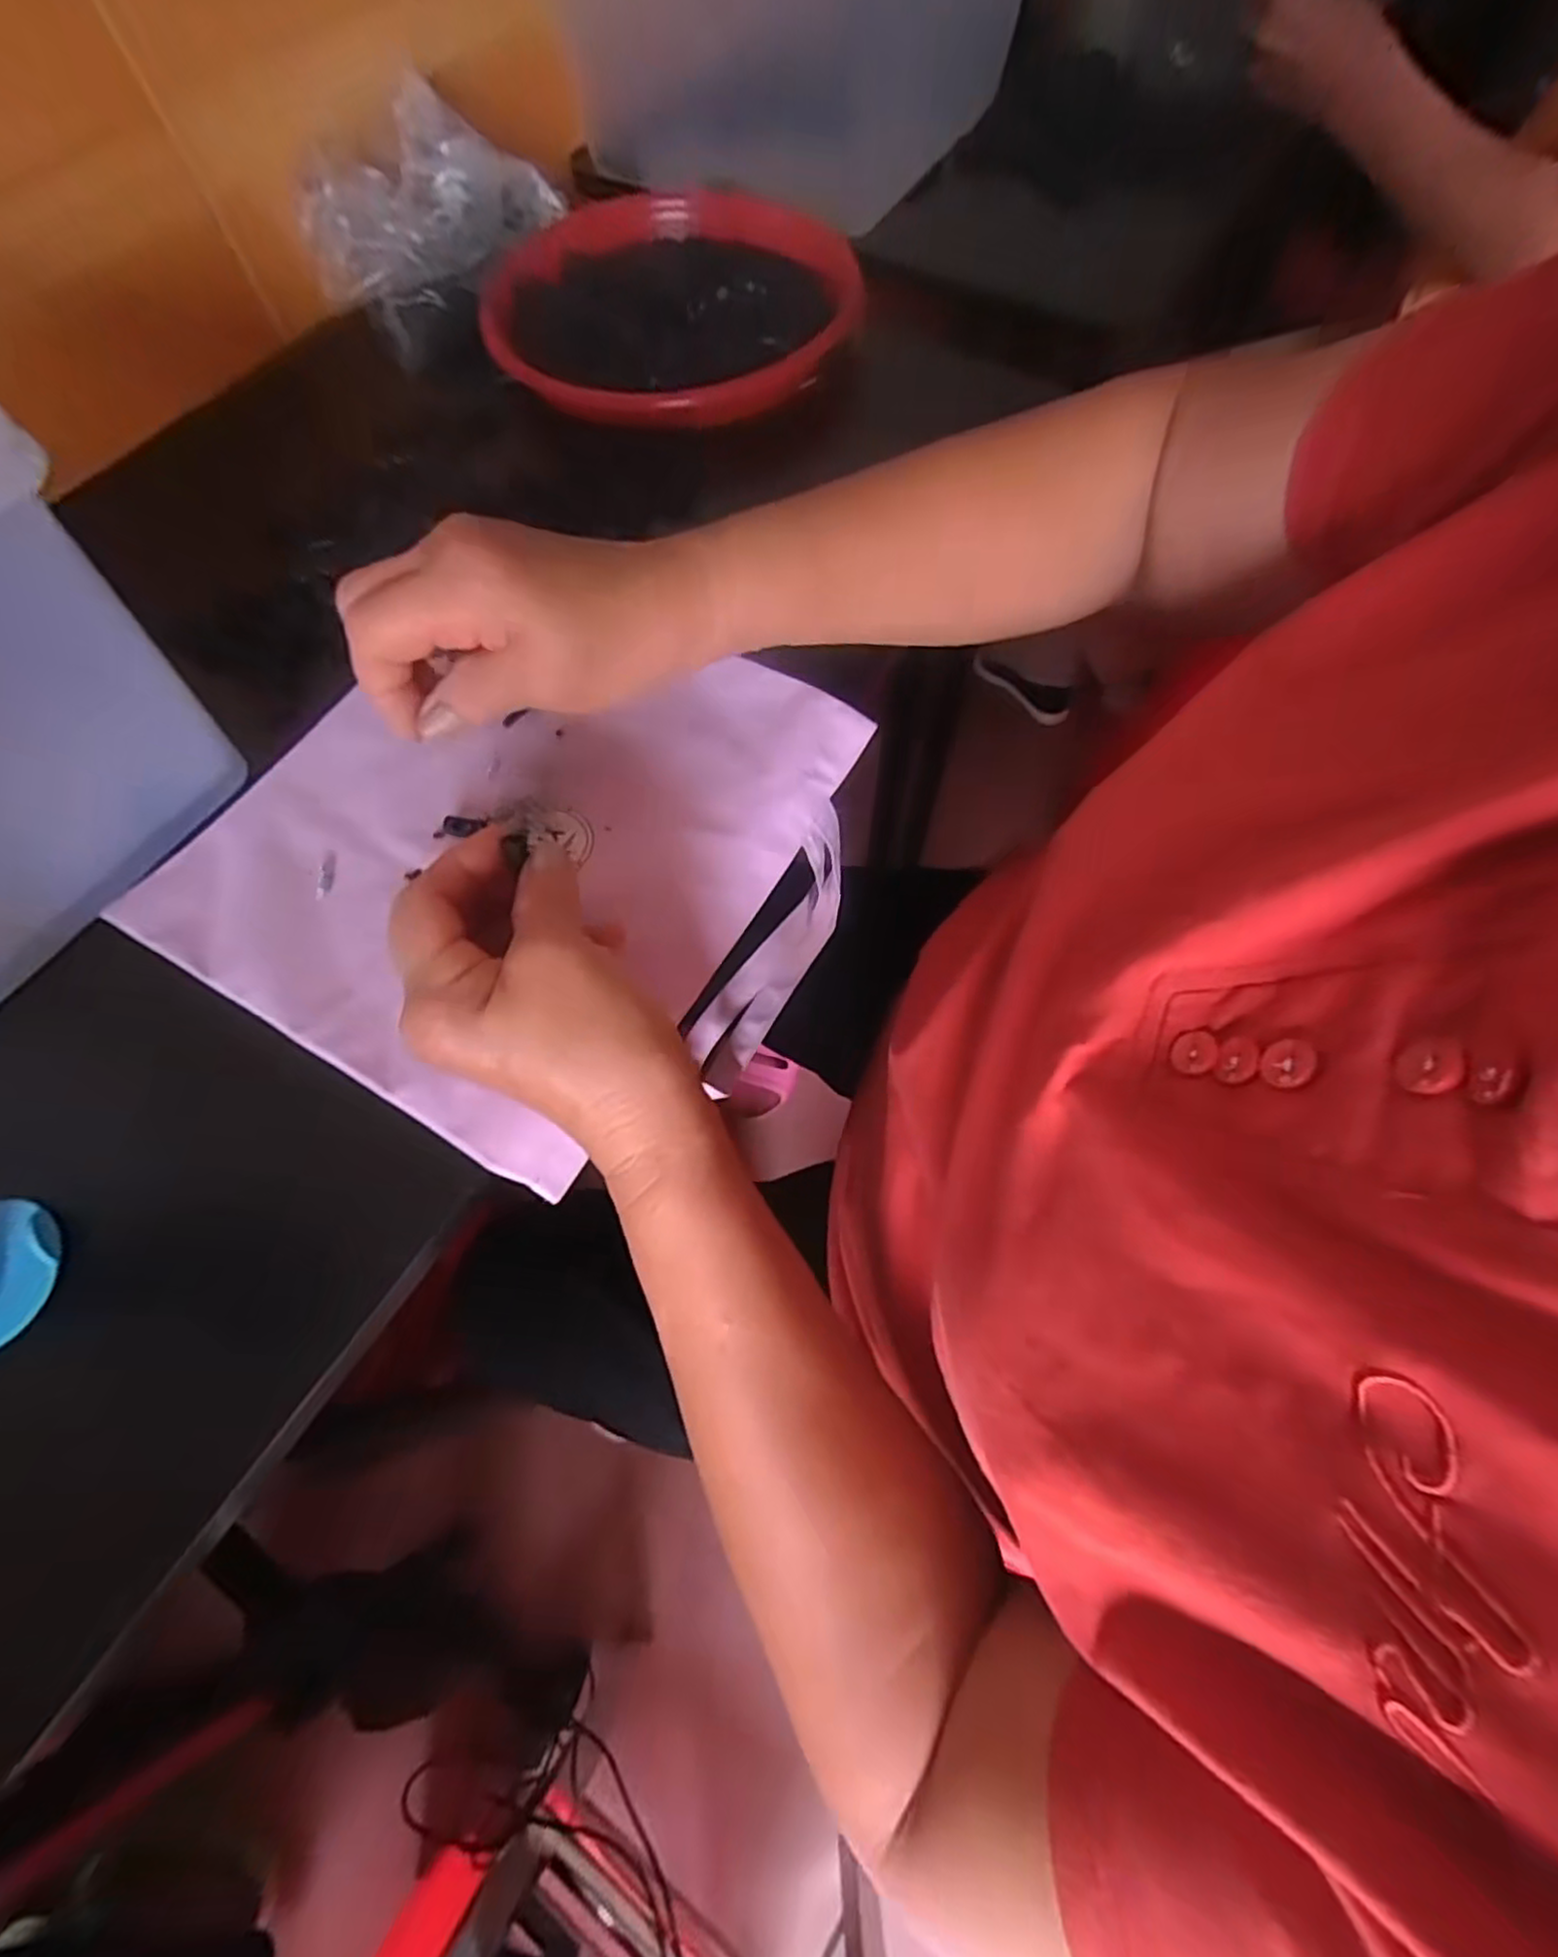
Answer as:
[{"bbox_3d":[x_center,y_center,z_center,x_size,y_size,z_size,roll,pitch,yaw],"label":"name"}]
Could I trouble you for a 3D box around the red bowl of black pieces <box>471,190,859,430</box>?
[{"bbox_3d":[-0.065,-0.445,0.477,0.229,0.036,0.232,0,67,1],"label":"red bowl of black pieces"}]

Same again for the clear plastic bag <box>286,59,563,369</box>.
[{"bbox_3d":[-0.235,-0.504,0.477,0.134,0.061,0.158,7,67,4],"label":"clear plastic bag"}]

